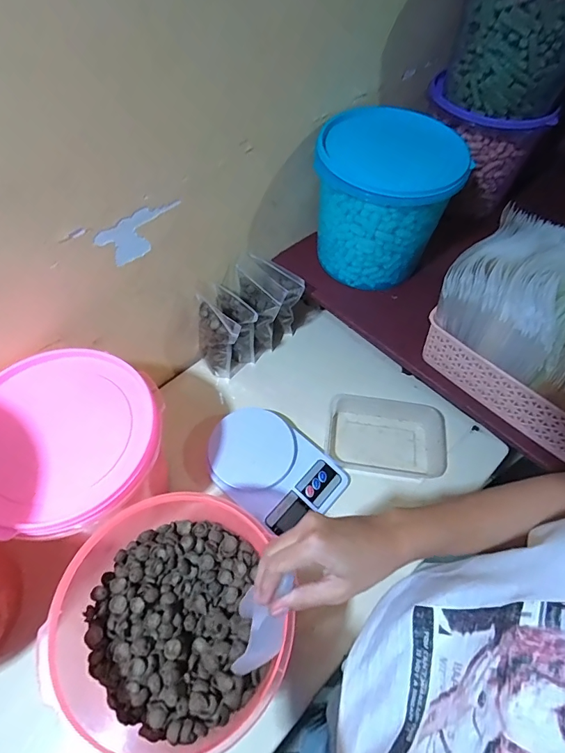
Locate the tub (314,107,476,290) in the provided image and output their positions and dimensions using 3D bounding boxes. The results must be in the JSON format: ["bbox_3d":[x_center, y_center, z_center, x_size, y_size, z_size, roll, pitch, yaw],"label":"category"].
[{"bbox_3d":[0.146,-0.256,0.644,0.193,0.194,0.179,1,57,-1],"label":"tub"}]

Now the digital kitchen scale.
[{"bbox_3d":[-0.015,0.131,0.613,0.189,0.042,0.139,37,63,20],"label":"digital kitchen scale"}]

